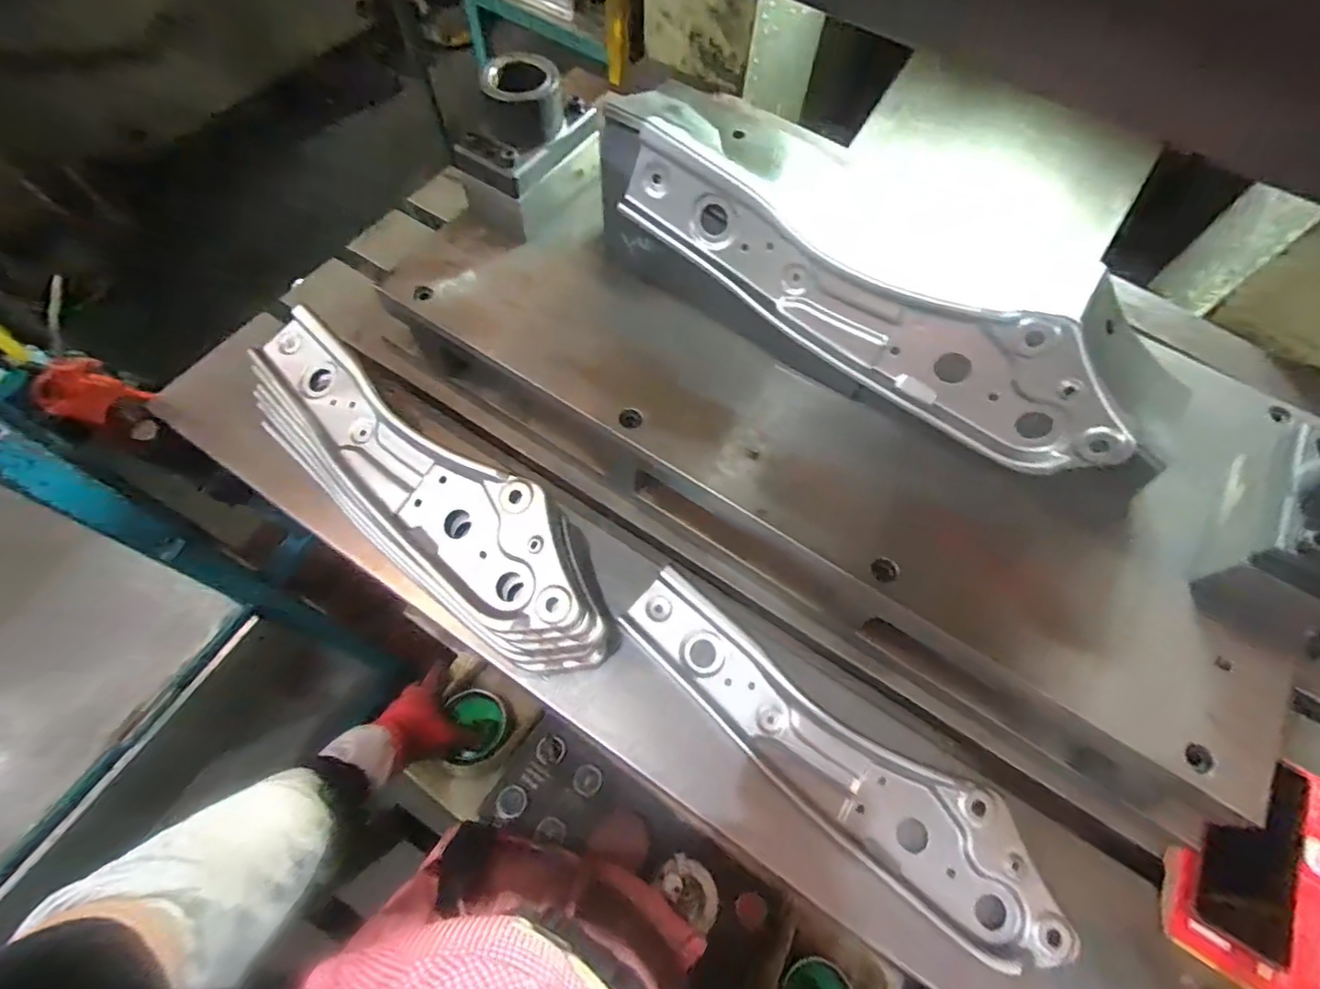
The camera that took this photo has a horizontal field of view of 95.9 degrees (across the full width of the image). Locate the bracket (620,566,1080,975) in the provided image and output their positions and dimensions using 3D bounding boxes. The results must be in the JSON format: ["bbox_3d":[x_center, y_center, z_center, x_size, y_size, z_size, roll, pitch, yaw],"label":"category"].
[{"bbox_3d":[0.148,0.225,0.520,0.425,0.023,0.097,38,68,14],"label":"bracket"}]

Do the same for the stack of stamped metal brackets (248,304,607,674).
[{"bbox_3d":[-0.227,-0.005,0.556,0.447,0.098,0.119,36,68,13],"label":"stack of stamped metal brackets"}]

